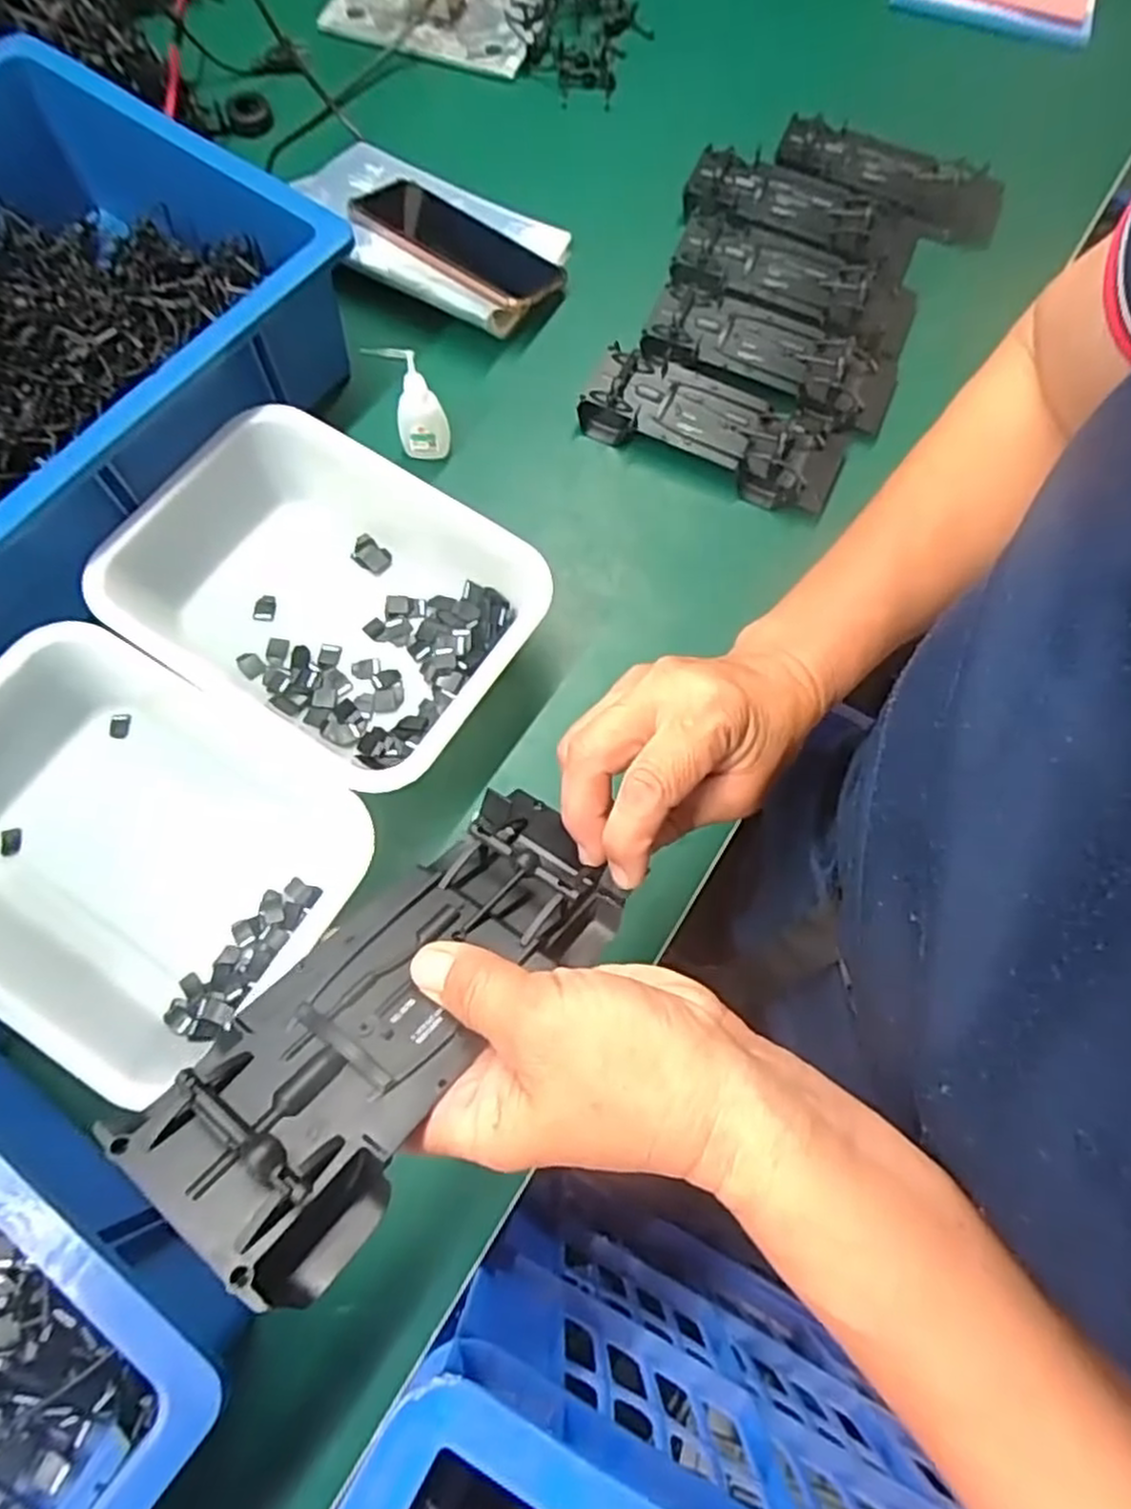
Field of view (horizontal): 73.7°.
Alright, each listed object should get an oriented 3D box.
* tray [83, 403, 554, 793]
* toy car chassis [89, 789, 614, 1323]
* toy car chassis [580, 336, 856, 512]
[{"bbox_3d":[-0.151,-0.096,0.489,0.250,0.069,0.186,33,74,9],"label":"tray"},{"bbox_3d":[-0.048,0.077,0.261,0.076,0.029,0.189,35,45,11],"label":"toy car chassis"},{"bbox_3d":[0.110,-0.244,0.563,0.192,0.029,0.081,21,72,5],"label":"toy car chassis"}]

